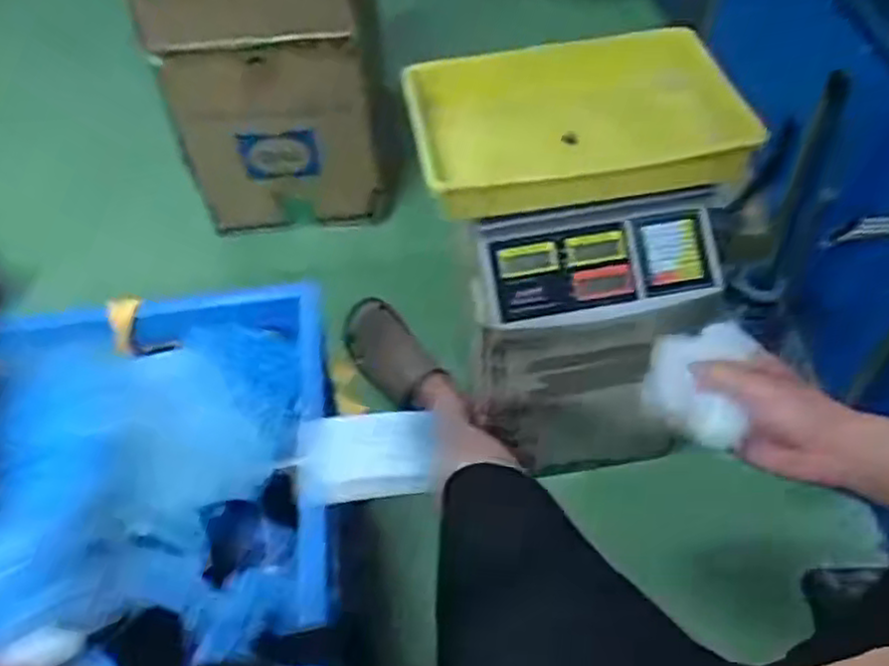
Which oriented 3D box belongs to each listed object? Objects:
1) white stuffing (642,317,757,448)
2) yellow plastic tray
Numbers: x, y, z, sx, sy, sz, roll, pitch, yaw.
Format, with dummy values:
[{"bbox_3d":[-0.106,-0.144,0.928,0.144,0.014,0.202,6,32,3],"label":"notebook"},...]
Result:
[{"bbox_3d":[0.192,0.035,0.553,0.070,0.046,0.080,13,52,12],"label":"white stuffing"},{"bbox_3d":[0.147,-0.241,0.841,0.339,0.078,0.253,-7,51,-4],"label":"yellow plastic tray"}]

